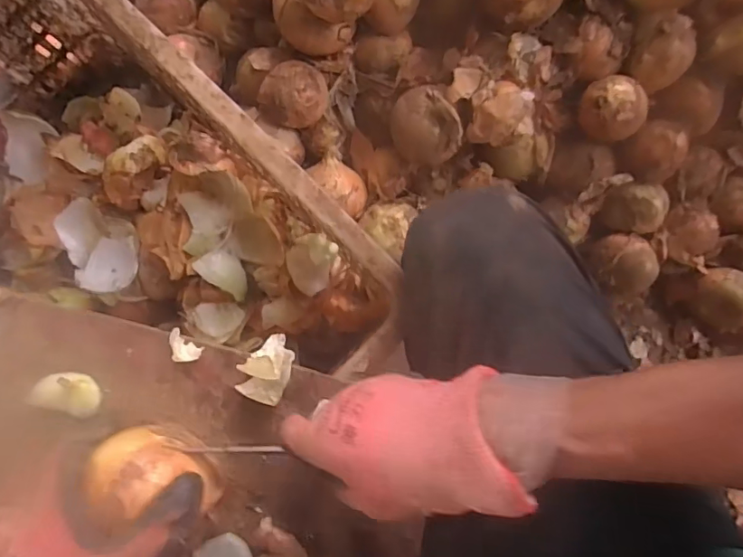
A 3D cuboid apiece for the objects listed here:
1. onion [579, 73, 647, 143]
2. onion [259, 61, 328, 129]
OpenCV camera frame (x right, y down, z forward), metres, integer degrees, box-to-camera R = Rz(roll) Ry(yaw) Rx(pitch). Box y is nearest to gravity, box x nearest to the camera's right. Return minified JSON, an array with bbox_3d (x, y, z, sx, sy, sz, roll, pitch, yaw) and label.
[{"bbox_3d":[0.278,-0.195,0.595,0.071,0.060,0.071,0,86,0],"label":"onion"},{"bbox_3d":[-0.092,-0.217,0.607,0.071,0.054,0.075,0,86,0],"label":"onion"}]

